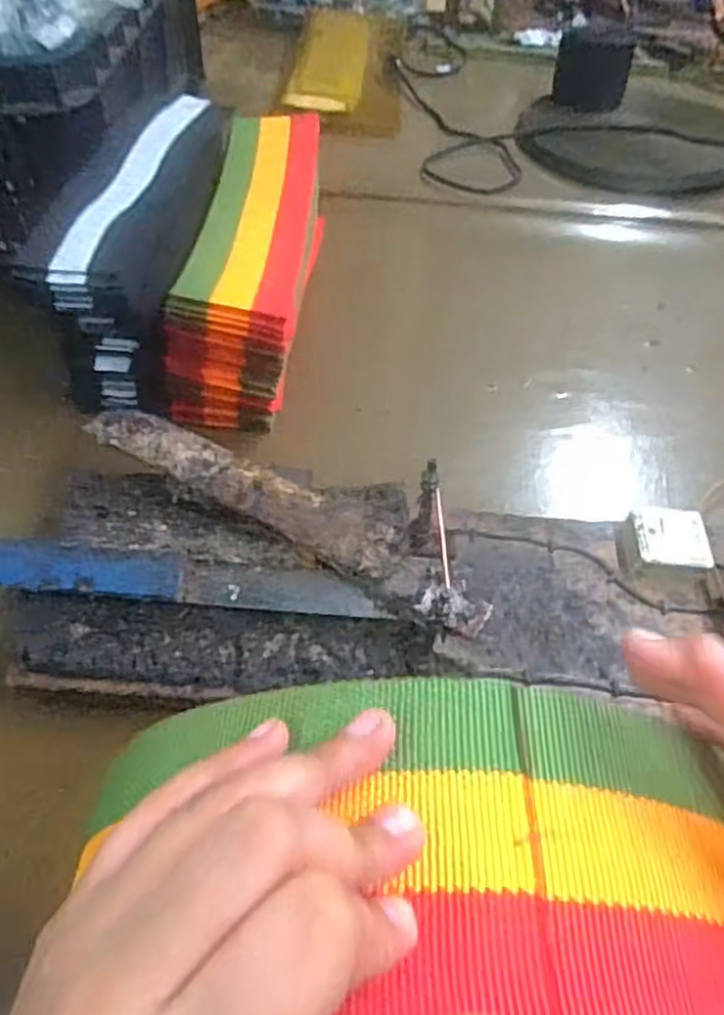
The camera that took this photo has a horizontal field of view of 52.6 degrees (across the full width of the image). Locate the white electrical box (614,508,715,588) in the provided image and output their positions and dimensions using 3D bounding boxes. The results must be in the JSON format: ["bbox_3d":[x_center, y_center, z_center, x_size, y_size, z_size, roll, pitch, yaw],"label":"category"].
[{"bbox_3d":[0.199,0.025,0.481,0.053,0.023,0.043,5,50,0],"label":"white electrical box"}]

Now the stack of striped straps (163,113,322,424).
[{"bbox_3d":[-0.092,-0.207,0.619,0.095,0.112,0.309,3,50,-2],"label":"stack of striped straps"}]

